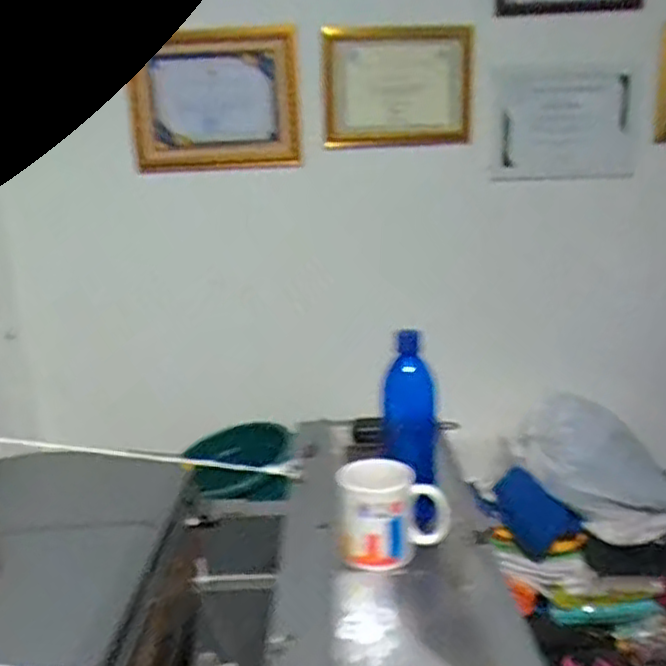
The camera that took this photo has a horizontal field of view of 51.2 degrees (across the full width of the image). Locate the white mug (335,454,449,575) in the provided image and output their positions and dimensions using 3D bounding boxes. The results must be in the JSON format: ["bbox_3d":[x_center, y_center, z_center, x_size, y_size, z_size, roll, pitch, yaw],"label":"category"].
[{"bbox_3d":[0.067,0.200,0.779,0.120,0.100,0.079,-1,14,6],"label":"white mug"}]

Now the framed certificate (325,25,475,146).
[{"bbox_3d":[0.139,-0.549,1.580,0.343,0.283,0.042,10,41,21],"label":"framed certificate"}]

